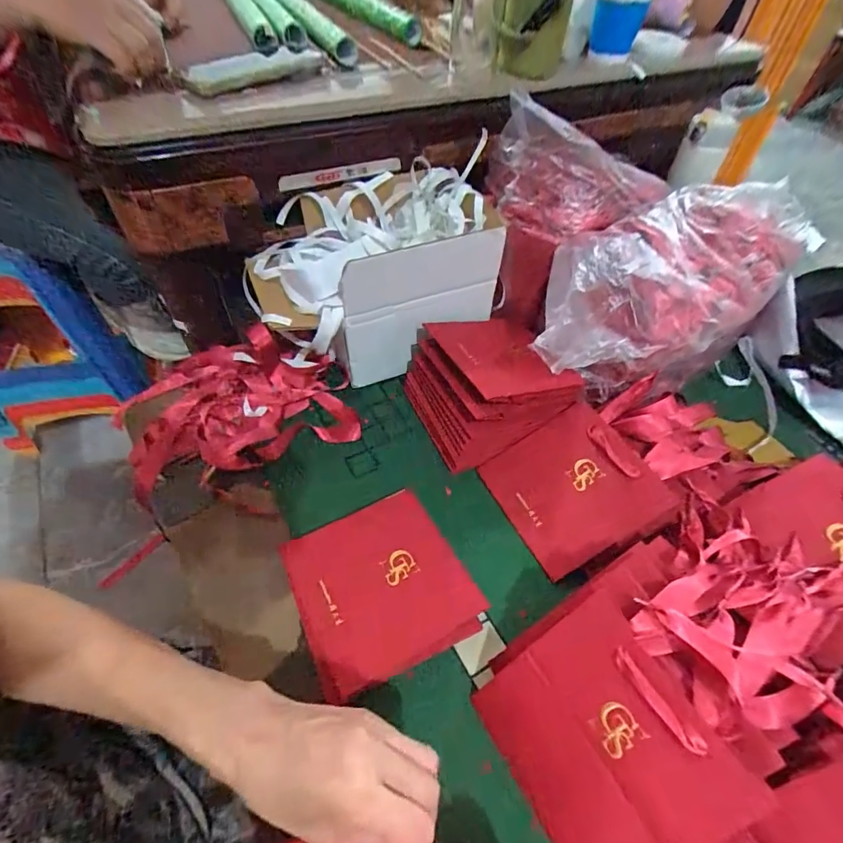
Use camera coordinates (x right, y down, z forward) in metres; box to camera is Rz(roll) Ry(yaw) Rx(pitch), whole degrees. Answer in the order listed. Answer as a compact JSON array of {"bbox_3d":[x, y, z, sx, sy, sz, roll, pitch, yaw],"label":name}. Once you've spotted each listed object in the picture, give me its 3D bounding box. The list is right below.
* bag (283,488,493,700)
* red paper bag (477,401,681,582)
[{"bbox_3d":[-0.037,0.146,0.407,0.144,0.012,0.143,-22,65,-22],"label":"bag"},{"bbox_3d":[0.150,0.066,0.454,0.135,0.013,0.133,-34,69,4],"label":"red paper bag"}]

